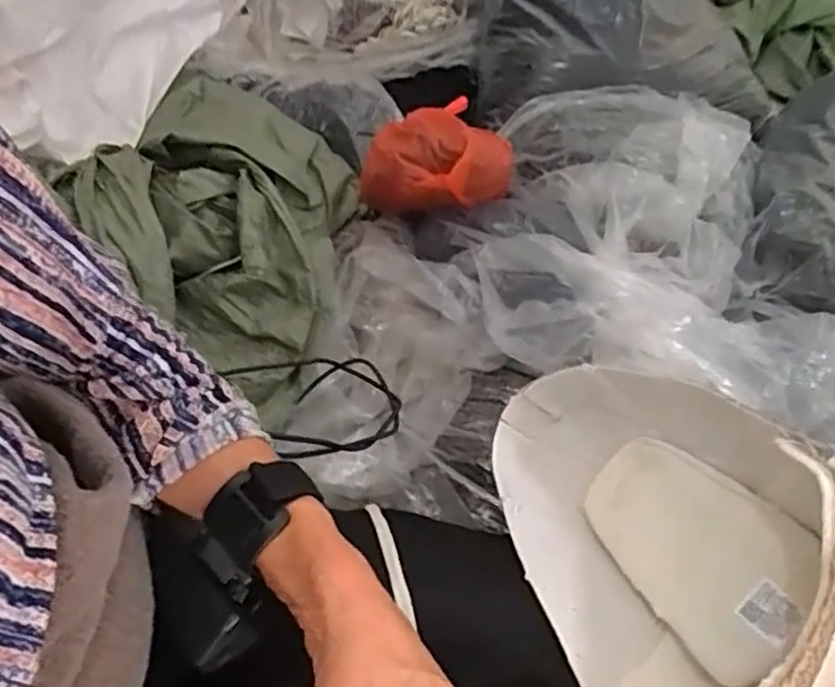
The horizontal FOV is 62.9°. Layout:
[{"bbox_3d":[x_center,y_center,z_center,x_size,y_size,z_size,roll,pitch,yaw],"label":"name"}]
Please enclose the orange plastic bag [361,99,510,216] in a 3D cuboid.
[{"bbox_3d":[0.026,-0.214,0.872,0.187,0.149,0.121,3,56,-2],"label":"orange plastic bag"}]

